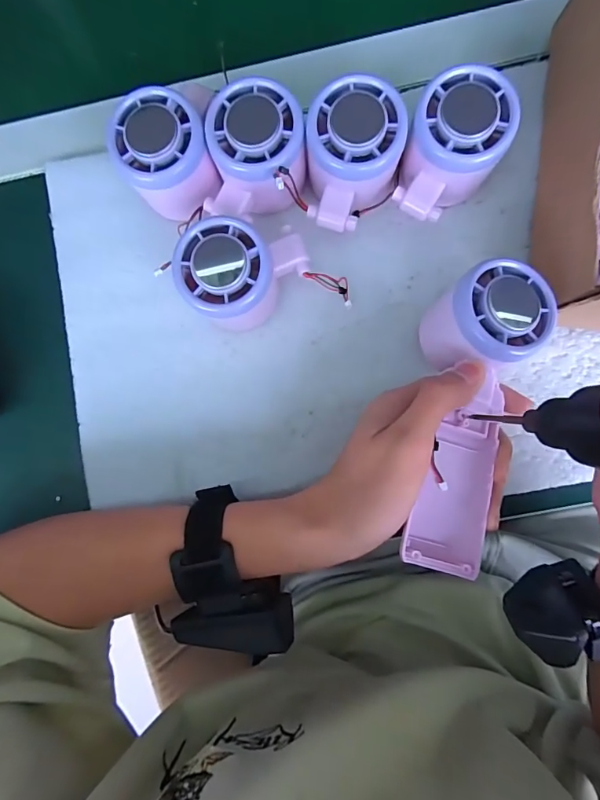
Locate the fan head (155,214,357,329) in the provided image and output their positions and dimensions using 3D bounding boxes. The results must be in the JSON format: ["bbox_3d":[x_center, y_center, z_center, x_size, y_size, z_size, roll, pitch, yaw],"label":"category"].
[{"bbox_3d":[-0.020,-0.075,0.267,0.096,0.058,0.052,-9,87,4],"label":"fan head"}]

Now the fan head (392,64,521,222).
[{"bbox_3d":[0.088,-0.142,0.266,0.053,0.057,0.074,26,90,5],"label":"fan head"}]

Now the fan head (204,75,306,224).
[{"bbox_3d":[-0.027,-0.144,0.266,0.058,0.045,0.065,-4,87,4],"label":"fan head"}]

